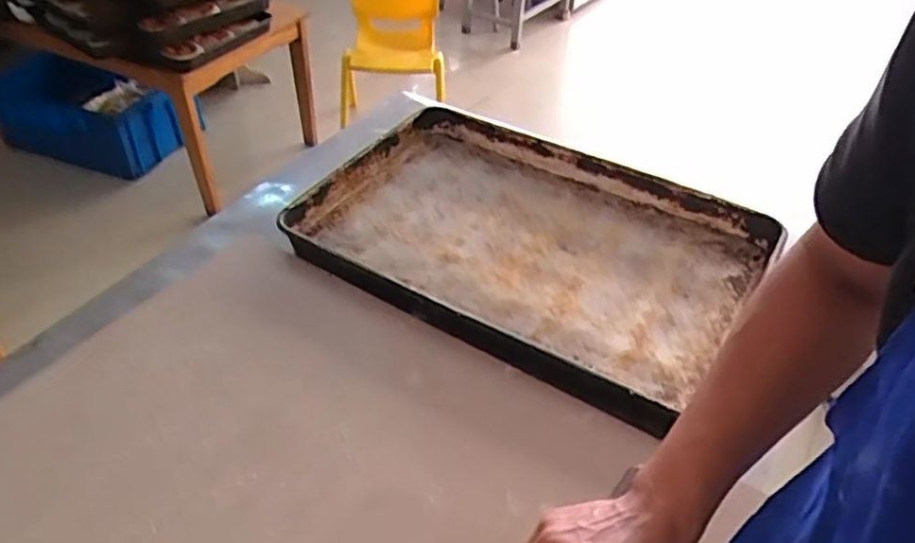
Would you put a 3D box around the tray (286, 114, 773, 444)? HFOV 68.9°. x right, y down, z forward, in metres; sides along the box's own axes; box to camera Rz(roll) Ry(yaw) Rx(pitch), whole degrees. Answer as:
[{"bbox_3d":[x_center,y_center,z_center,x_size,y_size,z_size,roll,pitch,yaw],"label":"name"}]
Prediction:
[{"bbox_3d":[0.091,-0.056,0.925,0.580,0.047,0.417,25,45,23],"label":"tray"}]

